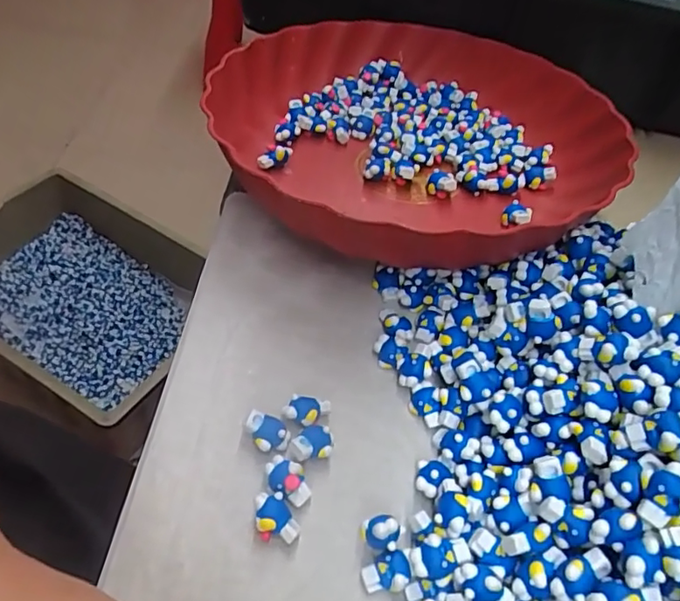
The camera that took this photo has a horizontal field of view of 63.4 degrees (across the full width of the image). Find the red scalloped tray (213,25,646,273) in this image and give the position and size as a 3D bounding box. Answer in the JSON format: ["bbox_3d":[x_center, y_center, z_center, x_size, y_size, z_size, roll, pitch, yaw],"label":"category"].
[{"bbox_3d":[0.041,-0.102,0.345,0.232,0.061,0.224,-9,53,-16],"label":"red scalloped tray"}]

